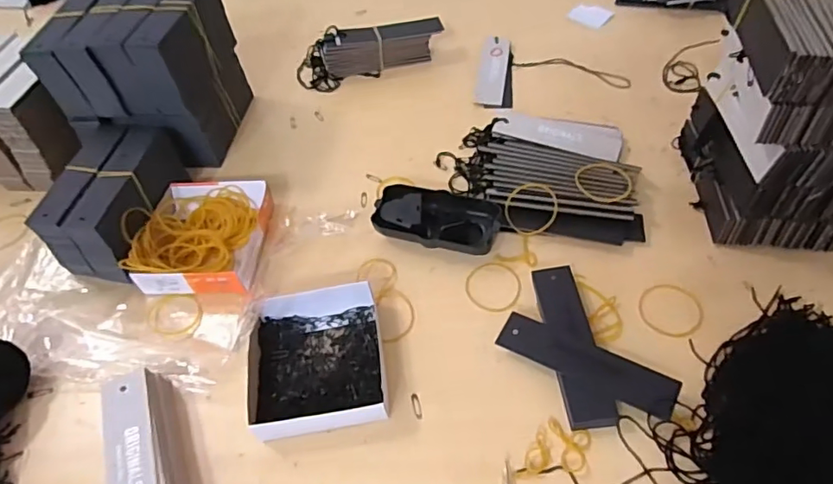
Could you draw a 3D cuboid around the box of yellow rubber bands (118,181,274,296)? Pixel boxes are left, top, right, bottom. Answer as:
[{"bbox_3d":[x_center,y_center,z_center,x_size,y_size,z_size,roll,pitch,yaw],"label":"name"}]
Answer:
[{"bbox_3d":[-0.193,-0.007,0.486,0.109,0.036,0.117,0,51,6],"label":"box of yellow rubber bands"}]

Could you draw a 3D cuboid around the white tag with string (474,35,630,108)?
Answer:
[{"bbox_3d":[0.157,-0.194,0.620,0.166,0.009,0.129,6,52,11],"label":"white tag with string"}]

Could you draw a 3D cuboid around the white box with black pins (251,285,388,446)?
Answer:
[{"bbox_3d":[-0.076,0.085,0.412,0.099,0.023,0.114,-12,51,-4],"label":"white box with black pins"}]

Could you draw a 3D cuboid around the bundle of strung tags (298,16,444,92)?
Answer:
[{"bbox_3d":[-0.057,-0.231,0.644,0.180,0.044,0.056,-10,51,-2],"label":"bundle of strung tags"}]

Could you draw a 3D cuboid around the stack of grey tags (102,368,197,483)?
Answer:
[{"bbox_3d":[-0.183,0.150,0.364,0.043,0.037,0.126,-23,53,-13],"label":"stack of grey tags"}]

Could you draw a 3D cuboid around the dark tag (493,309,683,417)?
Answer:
[{"bbox_3d":[0.120,0.086,0.384,0.124,0.006,0.033,21,60,26],"label":"dark tag"}]

